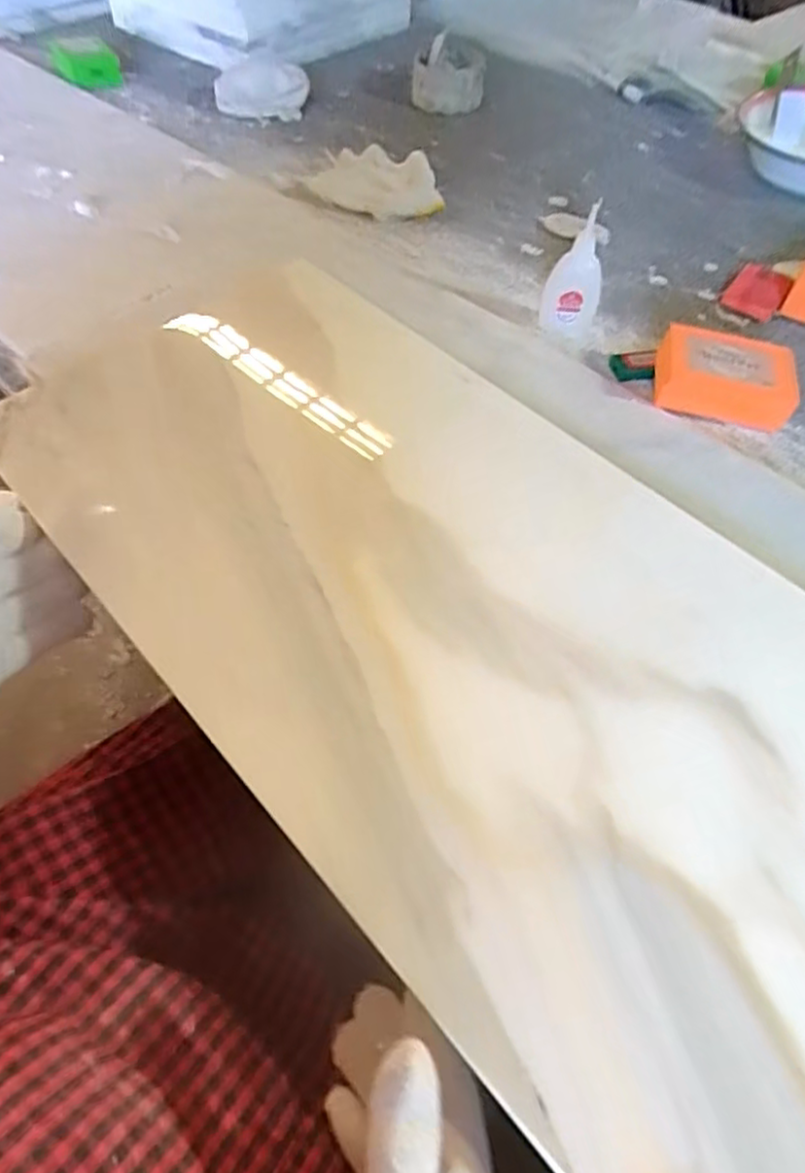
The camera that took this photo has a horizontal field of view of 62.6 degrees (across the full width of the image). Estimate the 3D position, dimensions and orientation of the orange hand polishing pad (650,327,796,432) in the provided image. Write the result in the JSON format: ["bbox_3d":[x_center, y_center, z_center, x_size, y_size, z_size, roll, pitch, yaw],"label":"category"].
[{"bbox_3d":[0.233,-0.152,0.481,0.092,0.033,0.055,8,55,6],"label":"orange hand polishing pad"}]

